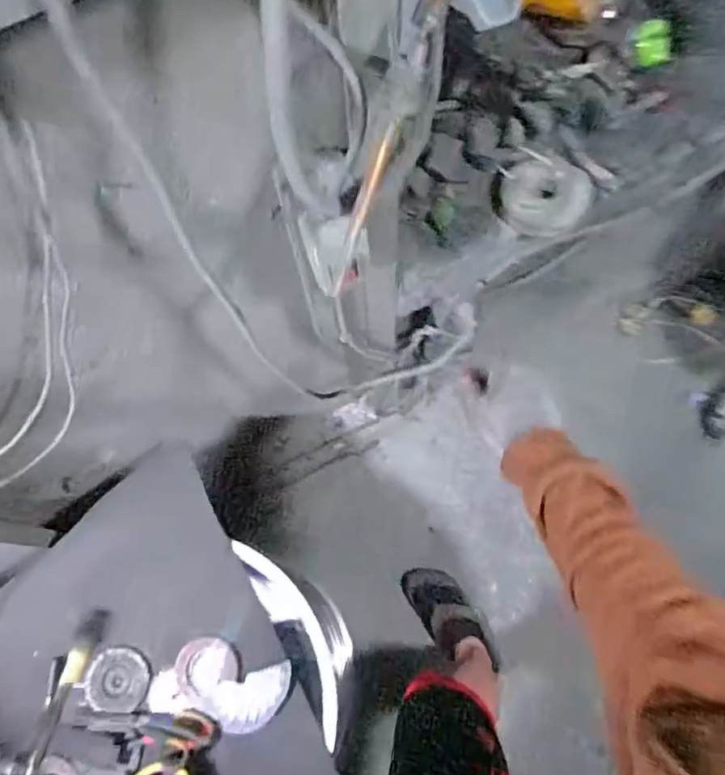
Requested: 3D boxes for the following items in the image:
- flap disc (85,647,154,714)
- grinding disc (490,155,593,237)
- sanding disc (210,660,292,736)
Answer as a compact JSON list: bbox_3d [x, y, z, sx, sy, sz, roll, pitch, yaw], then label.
[{"bbox_3d":[-0.354,0.427,0.869,0.090,0.022,0.085,2,72,3],"label":"flap disc"},{"bbox_3d":[0.253,-0.271,0.842,0.132,0.106,0.028,-5,31,-5],"label":"grinding disc"},{"bbox_3d":[-0.154,0.444,0.844,0.116,0.013,0.073,-15,72,-3],"label":"sanding disc"}]

